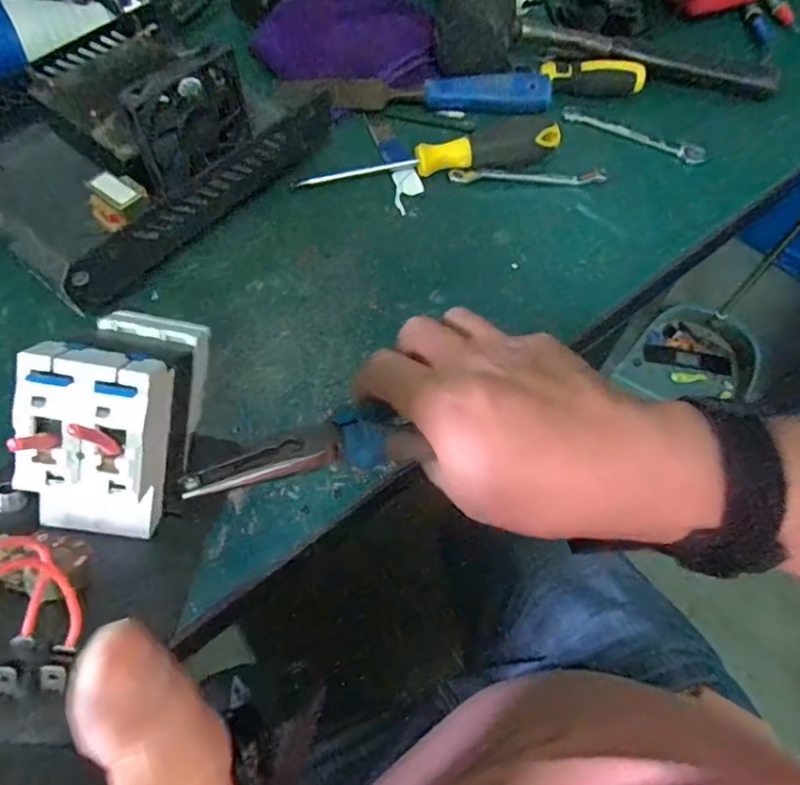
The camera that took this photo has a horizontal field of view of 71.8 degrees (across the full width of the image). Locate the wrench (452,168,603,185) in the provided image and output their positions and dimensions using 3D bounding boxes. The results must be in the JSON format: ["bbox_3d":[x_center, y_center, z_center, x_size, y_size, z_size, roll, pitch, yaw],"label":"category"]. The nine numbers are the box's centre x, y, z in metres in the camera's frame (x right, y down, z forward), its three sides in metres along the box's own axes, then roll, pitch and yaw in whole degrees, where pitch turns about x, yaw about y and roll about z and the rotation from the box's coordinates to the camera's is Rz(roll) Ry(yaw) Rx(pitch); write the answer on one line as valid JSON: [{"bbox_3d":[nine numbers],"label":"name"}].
[{"bbox_3d":[0.099,-0.169,0.429,0.118,0.006,0.016,-1,62,-2],"label":"wrench"}]

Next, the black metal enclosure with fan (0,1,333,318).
[{"bbox_3d":[-0.199,-0.194,0.386,0.183,0.083,0.226,35,67,16],"label":"black metal enclosure with fan"}]

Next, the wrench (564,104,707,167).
[{"bbox_3d":[0.193,-0.215,0.460,0.119,0.008,0.019,25,66,9],"label":"wrench"}]

